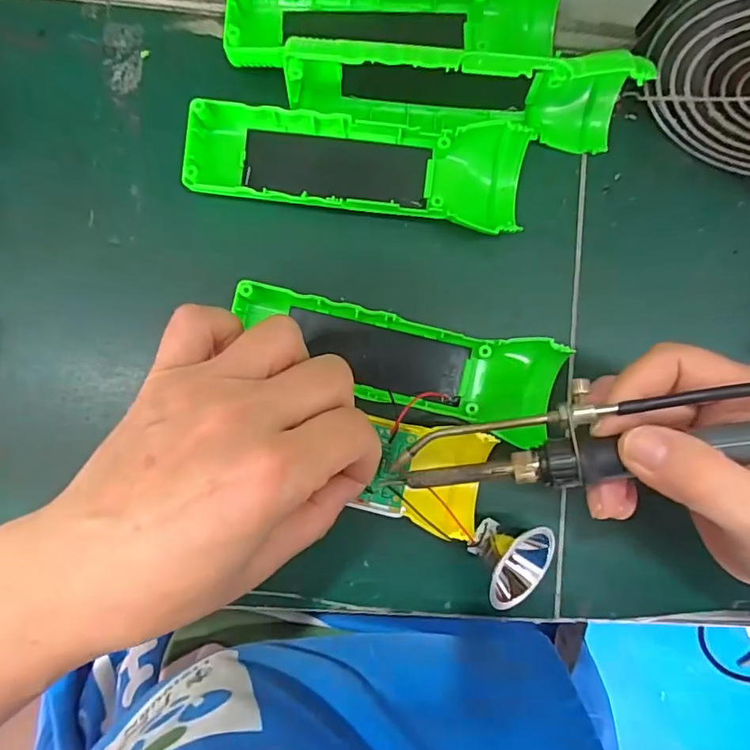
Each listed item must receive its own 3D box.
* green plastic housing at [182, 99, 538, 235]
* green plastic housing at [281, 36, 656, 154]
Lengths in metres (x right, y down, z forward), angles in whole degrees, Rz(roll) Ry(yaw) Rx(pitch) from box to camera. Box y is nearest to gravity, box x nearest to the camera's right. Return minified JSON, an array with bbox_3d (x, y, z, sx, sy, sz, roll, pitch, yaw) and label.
[{"bbox_3d":[-0.008,-0.101,0.255,0.161,0.023,0.045,4,90,-3],"label":"green plastic housing"},{"bbox_3d":[0.042,-0.132,0.241,0.162,0.045,0.029,1,87,-4],"label":"green plastic housing"}]

